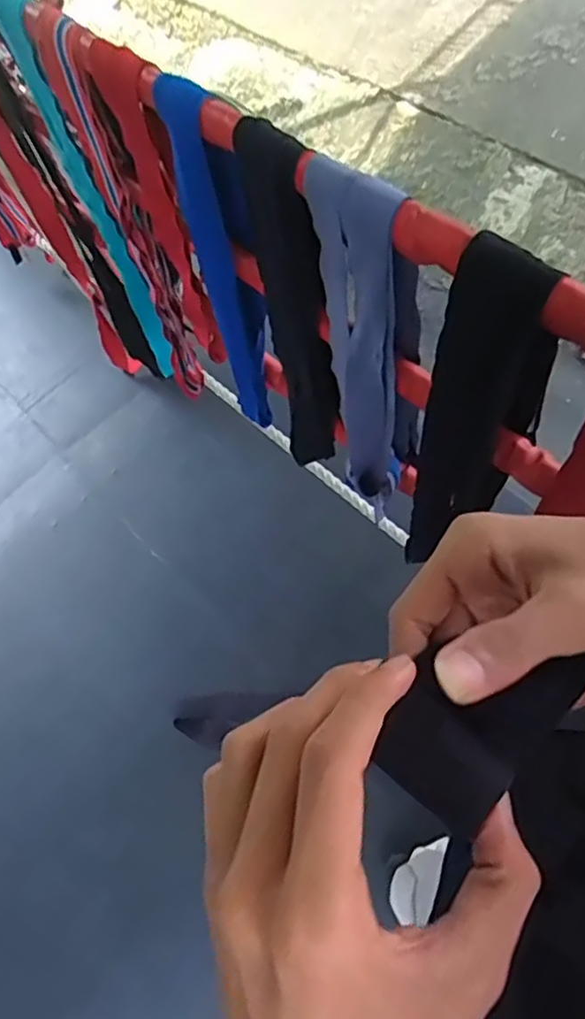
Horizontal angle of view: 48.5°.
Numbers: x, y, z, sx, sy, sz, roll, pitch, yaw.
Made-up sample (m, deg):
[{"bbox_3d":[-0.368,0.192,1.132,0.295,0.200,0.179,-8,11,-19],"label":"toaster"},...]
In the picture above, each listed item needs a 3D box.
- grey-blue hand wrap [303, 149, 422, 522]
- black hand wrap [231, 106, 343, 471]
[{"bbox_3d":[0.104,-0.157,0.802,0.055,0.567,0.137,-41,63,-14],"label":"grey-blue hand wrap"},{"bbox_3d":[0.013,-0.227,0.877,0.111,0.584,0.039,34,72,23],"label":"black hand wrap"}]

